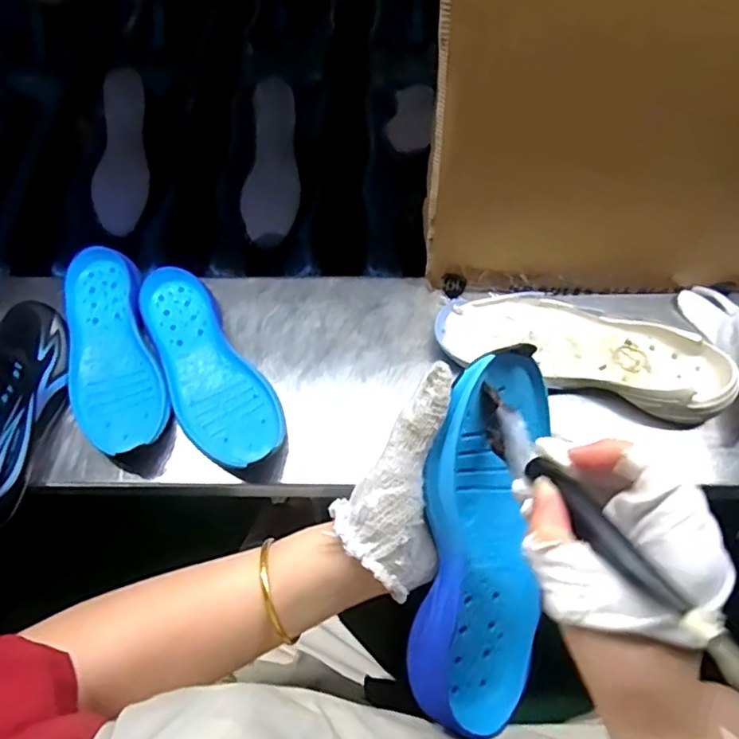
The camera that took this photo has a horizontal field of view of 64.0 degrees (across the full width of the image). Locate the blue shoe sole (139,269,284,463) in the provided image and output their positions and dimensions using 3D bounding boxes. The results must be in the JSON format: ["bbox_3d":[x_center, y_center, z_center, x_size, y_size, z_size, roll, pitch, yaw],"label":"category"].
[{"bbox_3d":[-0.165,-0.006,0.590,0.085,0.030,0.231,-27,63,-21],"label":"blue shoe sole"}]

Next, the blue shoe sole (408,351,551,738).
[{"bbox_3d":[0.076,0.104,0.359,0.084,0.035,0.225,-2,98,-32],"label":"blue shoe sole"}]

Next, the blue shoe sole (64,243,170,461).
[{"bbox_3d":[-0.262,-0.025,0.591,0.087,0.028,0.228,-16,60,-15],"label":"blue shoe sole"}]

